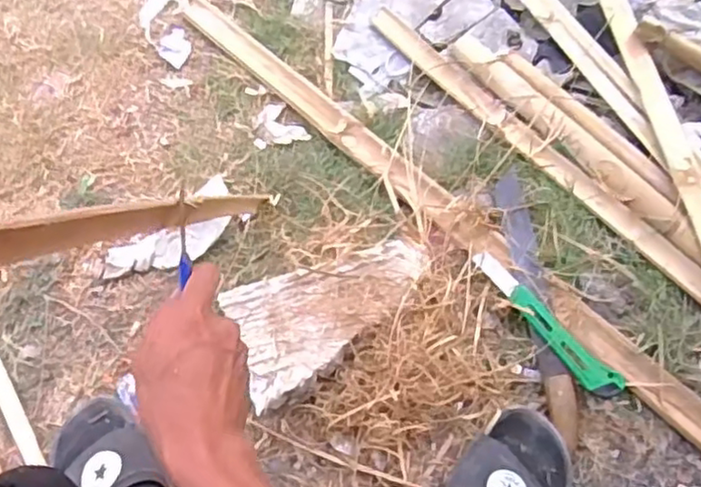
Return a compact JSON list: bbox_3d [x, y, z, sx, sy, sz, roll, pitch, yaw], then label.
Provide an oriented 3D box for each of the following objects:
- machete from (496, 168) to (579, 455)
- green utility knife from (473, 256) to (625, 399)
[{"bbox_3d":[0.198,0.055,0.713,0.033,0.021,0.301,-8,71,-1],"label":"machete"},{"bbox_3d":[0.202,0.081,0.696,0.029,0.029,0.194,-37,74,-10],"label":"green utility knife"}]

